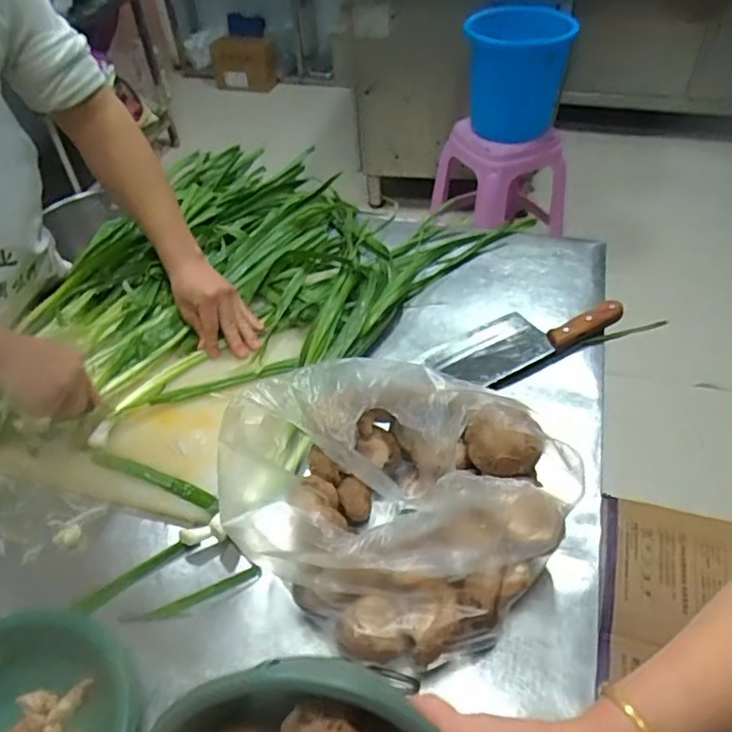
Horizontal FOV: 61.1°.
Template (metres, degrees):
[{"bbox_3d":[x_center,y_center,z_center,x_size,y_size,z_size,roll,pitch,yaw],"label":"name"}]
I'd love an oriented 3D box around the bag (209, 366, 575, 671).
[{"bbox_3d":[0.010,0.127,0.566,0.281,0.176,0.202,21,50,22],"label":"bag"}]

